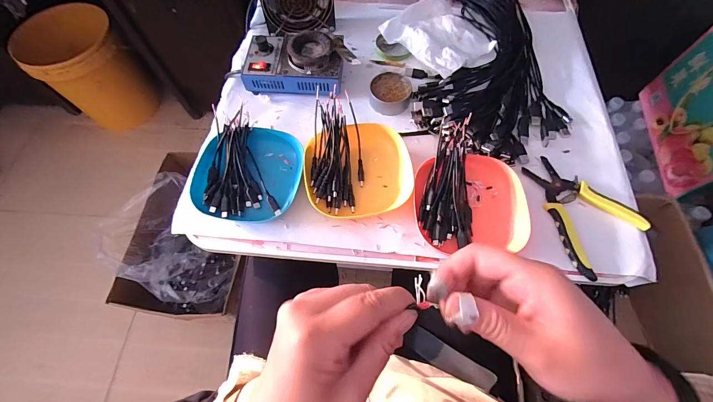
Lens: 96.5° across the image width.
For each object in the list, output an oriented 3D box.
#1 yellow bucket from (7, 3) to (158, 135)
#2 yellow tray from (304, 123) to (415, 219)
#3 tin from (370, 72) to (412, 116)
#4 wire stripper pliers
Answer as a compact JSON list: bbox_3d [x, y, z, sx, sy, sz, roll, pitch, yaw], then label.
[{"bbox_3d":[-0.858,-0.422,1.046,0.245,0.320,0.256,0,66,1],"label":"yellow bucket"},{"bbox_3d":[0.002,-0.042,0.436,0.140,0.029,0.125,-15,67,-6],"label":"yellow tray"},{"bbox_3d":[0.053,-0.167,0.495,0.062,0.022,0.066,2,66,2],"label":"tin"},{"bbox_3d":[0.294,0.006,0.418,0.114,0.010,0.155,-24,68,-10],"label":"wire stripper pliers"}]

